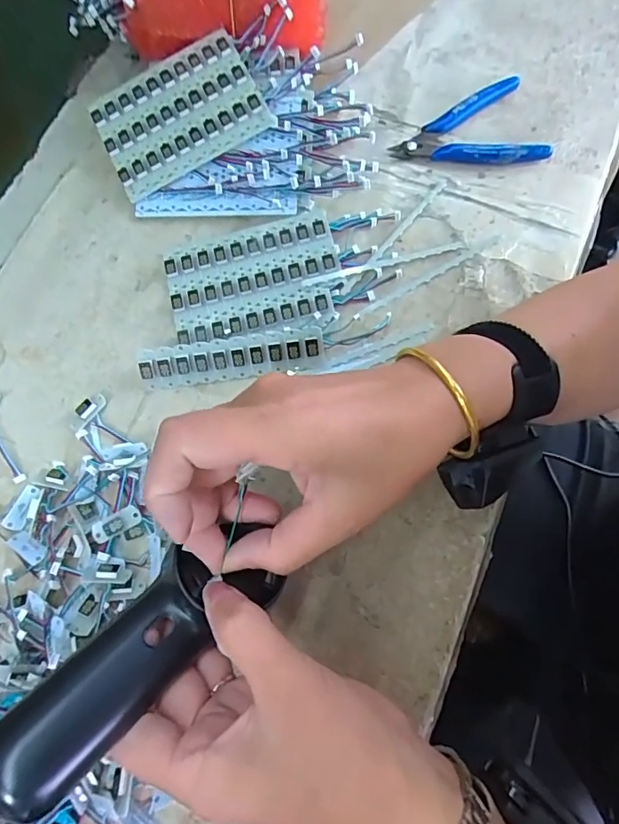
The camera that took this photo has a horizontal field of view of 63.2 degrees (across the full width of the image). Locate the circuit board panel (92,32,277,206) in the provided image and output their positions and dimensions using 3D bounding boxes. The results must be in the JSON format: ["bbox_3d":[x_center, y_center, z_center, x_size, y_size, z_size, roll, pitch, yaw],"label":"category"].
[{"bbox_3d":[-0.105,-0.237,0.398,0.126,0.007,0.095,-27,80,4],"label":"circuit board panel"}]

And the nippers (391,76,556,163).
[{"bbox_3d":[0.126,-0.219,0.403,0.116,0.015,0.074,-20,73,-2],"label":"nippers"}]

